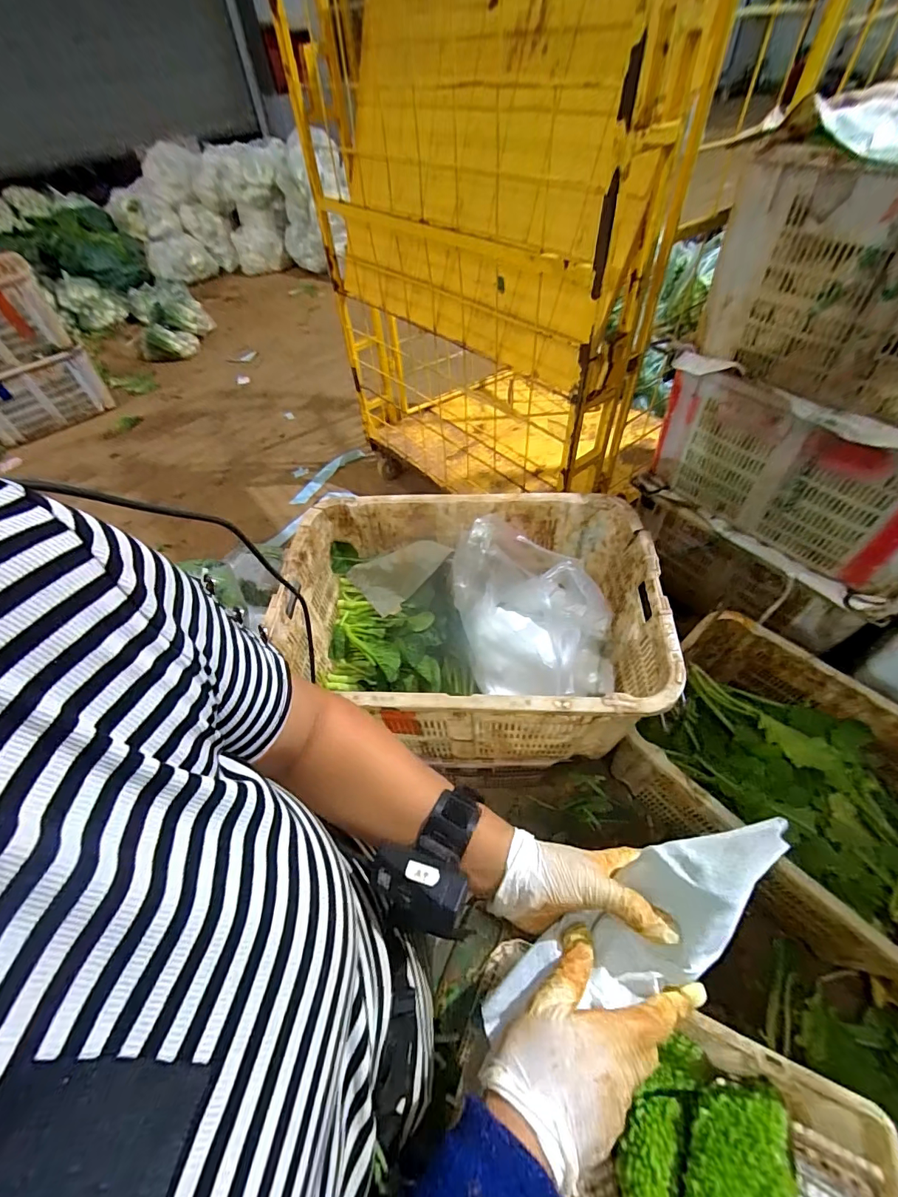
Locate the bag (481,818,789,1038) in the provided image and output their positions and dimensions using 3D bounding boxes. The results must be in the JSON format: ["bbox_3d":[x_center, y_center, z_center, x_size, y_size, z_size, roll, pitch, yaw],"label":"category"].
[{"bbox_3d":[0.129,0.233,0.307,0.235,0.051,0.067,-43,55,13],"label":"bag"}]

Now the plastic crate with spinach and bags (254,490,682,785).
[{"bbox_3d":[0.040,0.063,0.937,0.688,0.317,0.477,2,53,6],"label":"plastic crate with spinach and bags"}]

